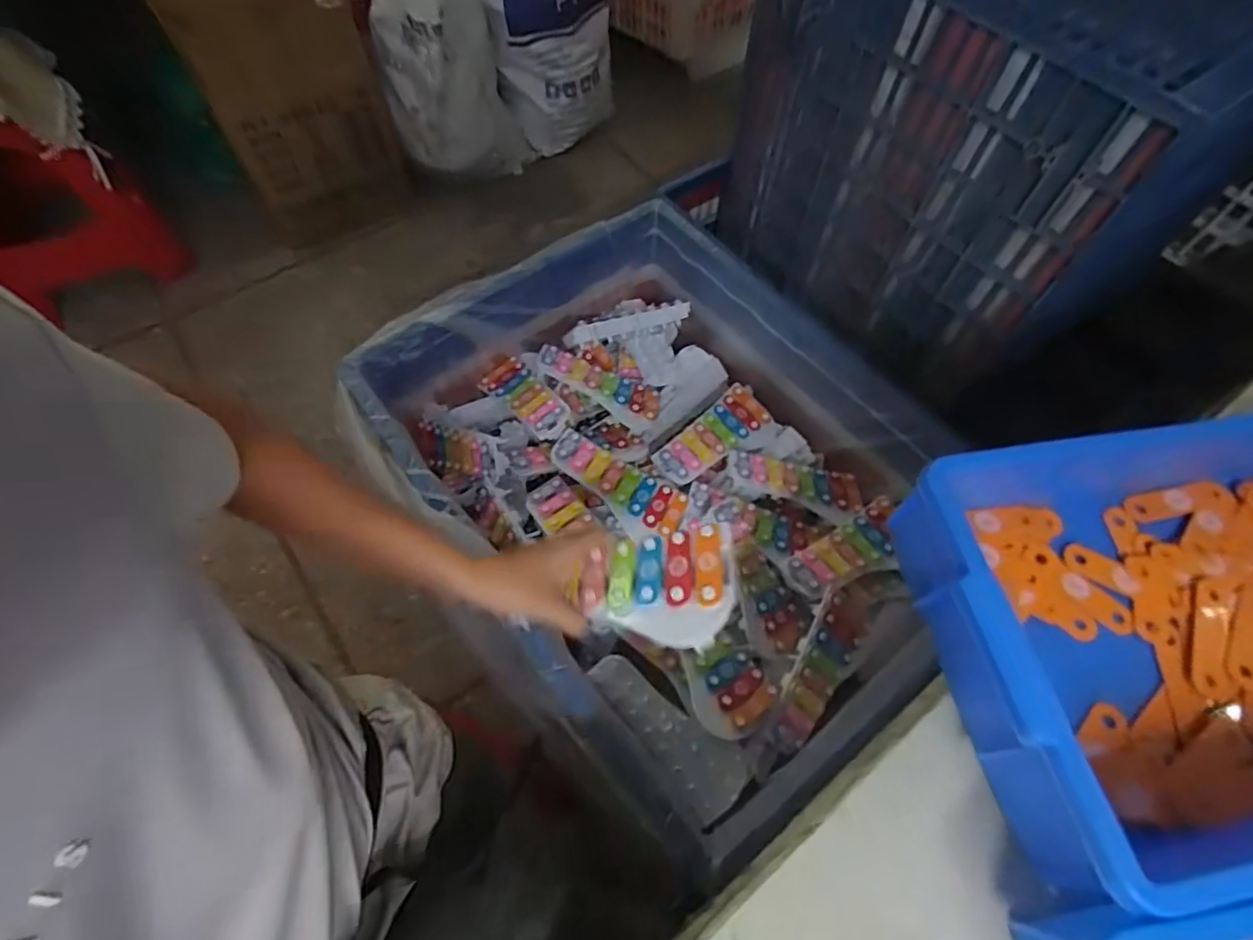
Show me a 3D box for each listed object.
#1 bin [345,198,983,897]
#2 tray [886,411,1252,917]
[{"bbox_3d":[0.066,-0.006,0.930,0.665,0.254,0.818,-30,66,-16],"label":"bin"},{"bbox_3d":[0.385,0.091,0.379,0.368,0.104,0.240,-9,63,-7],"label":"tray"}]

